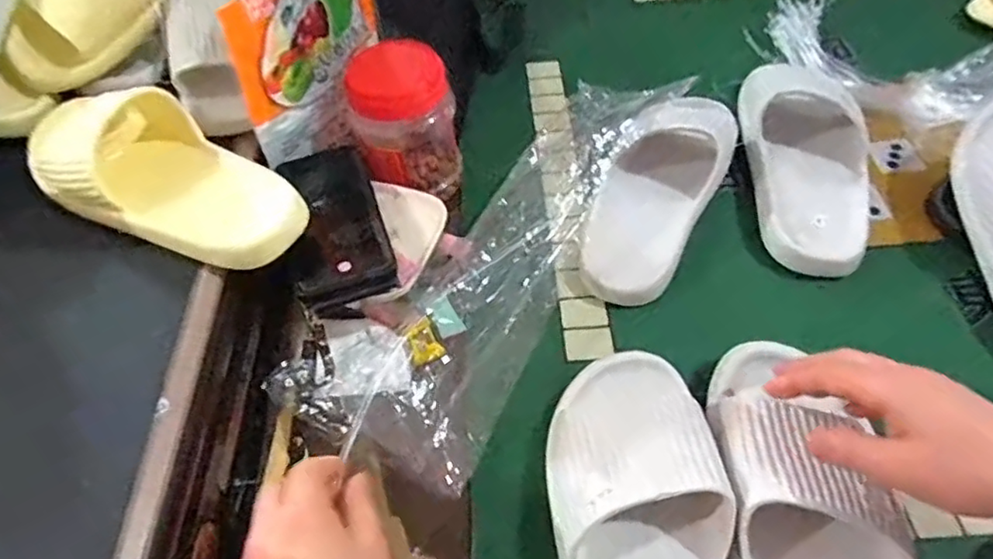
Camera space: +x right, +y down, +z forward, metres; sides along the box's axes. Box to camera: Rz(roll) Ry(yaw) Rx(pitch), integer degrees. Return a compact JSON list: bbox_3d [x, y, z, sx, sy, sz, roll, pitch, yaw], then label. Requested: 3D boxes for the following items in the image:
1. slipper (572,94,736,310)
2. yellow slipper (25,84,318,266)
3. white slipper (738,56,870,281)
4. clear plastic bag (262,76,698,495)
[{"bbox_3d":[0.150,-0.084,0.564,0.099,0.068,0.242,19,57,17],"label":"slipper"},{"bbox_3d":[-0.258,-0.084,0.467,0.237,0.059,0.094,25,57,6],"label":"yellow slipper"},{"bbox_3d":[0.298,-0.117,0.580,0.113,0.064,0.253,1,65,4],"label":"white slipper"},{"bbox_3d":[0.015,-0.043,0.540,0.155,0.066,0.448,26,61,21],"label":"clear plastic bag"}]

